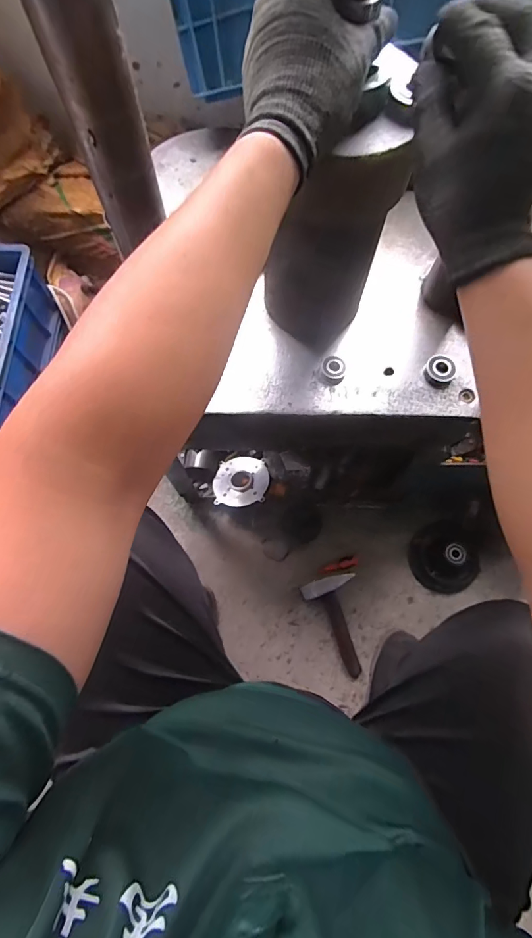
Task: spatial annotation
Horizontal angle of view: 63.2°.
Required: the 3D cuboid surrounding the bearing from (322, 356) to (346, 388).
[{"bbox_3d":[0.088,-0.128,0.562,0.029,0.014,0.034,11,72,3],"label":"bearing"}]

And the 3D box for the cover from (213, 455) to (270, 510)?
[{"bbox_3d":[-0.051,0.029,0.928,0.118,0.025,0.118,-5,59,9],"label":"cover"}]

